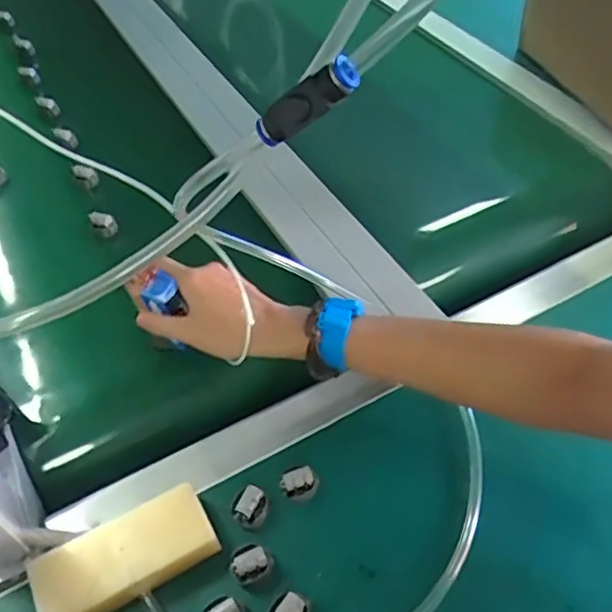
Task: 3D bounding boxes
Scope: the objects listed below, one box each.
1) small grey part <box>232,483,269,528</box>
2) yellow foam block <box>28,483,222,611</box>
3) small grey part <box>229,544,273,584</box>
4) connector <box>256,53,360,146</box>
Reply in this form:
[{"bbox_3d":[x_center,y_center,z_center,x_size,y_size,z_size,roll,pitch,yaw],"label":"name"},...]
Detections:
[{"bbox_3d":[-0.041,0.144,0.459,0.026,0.017,0.026,14,52,16],"label":"small grey part"},{"bbox_3d":[-0.122,0.173,0.435,0.117,0.023,0.053,-27,52,-17],"label":"yellow foam block"},{"bbox_3d":[-0.038,0.177,0.437,0.028,0.013,0.022,-19,50,-11],"label":"small grey part"},{"bbox_3d":[-0.001,-0.082,0.257,0.050,0.014,0.010,-26,37,35],"label":"connector"}]

